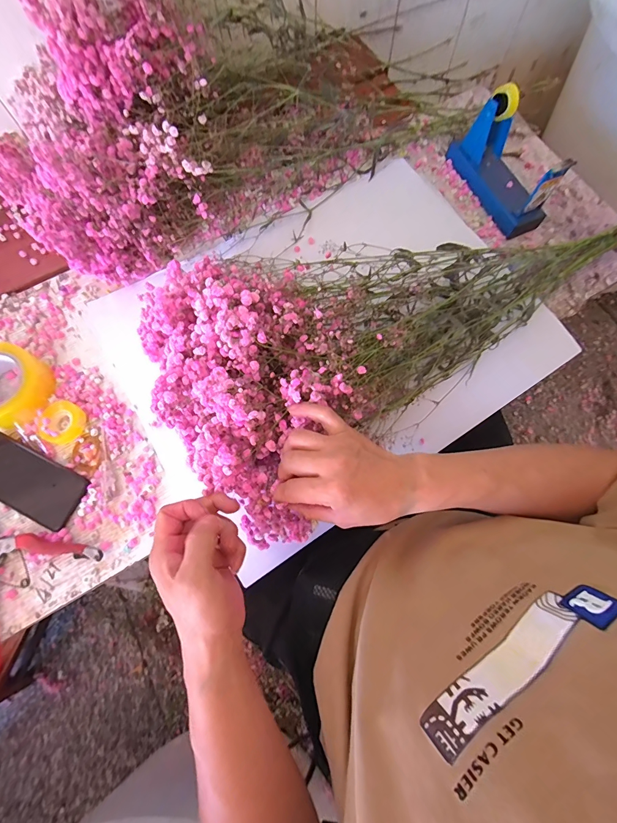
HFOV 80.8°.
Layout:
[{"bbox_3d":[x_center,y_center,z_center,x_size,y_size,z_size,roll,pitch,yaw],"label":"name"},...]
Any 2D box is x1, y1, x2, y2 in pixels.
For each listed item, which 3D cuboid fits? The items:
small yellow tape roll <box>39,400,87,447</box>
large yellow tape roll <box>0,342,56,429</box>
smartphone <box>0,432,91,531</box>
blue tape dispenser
[{"bbox_3d":[-0.346,0.016,0.509,0.060,0.017,0.061,0,73,0],"label":"small yellow tape roll"},{"bbox_3d":[-0.433,-0.037,0.514,0.123,0.050,0.114,0,73,0],"label":"large yellow tape roll"},{"bbox_3d":[-0.387,0.091,0.494,0.168,0.013,0.076,26,75,8],"label":"smartphone"},{"bbox_3d":[0.317,-0.405,0.585,0.061,0.122,0.208,-26,75,-8],"label":"blue tape dispenser"}]

